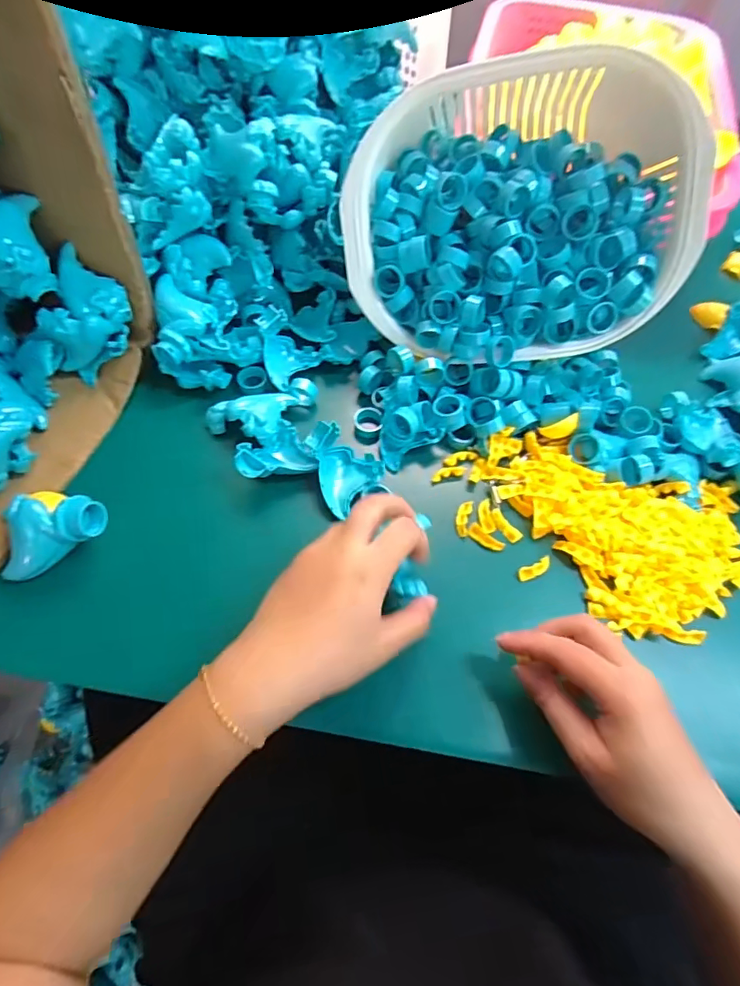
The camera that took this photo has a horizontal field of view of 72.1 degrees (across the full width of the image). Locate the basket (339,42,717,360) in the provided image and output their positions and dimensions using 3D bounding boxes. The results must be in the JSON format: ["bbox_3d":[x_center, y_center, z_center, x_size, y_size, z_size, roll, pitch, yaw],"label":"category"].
[{"bbox_3d":[0.116,-0.222,0.426,0.271,0.211,0.100,6,17,8],"label":"basket"}]

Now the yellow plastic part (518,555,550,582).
[{"bbox_3d":[0.129,0.059,0.394,0.031,0.005,0.011,-22,65,-15],"label":"yellow plastic part"}]

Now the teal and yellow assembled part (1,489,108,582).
[{"bbox_3d":[-0.229,0.024,0.361,0.074,0.036,0.042,-26,66,-17],"label":"teal and yellow assembled part"}]

